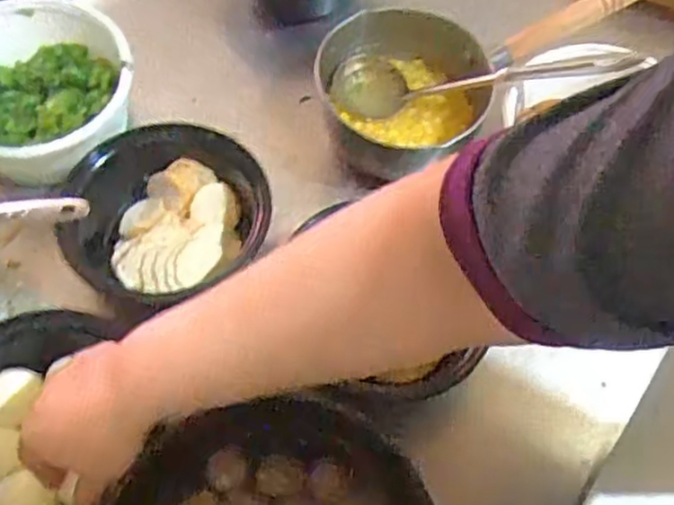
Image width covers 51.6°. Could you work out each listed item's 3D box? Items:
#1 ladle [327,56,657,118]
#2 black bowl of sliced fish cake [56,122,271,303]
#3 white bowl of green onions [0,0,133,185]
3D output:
[{"bbox_3d":[0.126,-0.157,0.639,0.270,0.057,0.047,6,57,33],"label":"ladle"},{"bbox_3d":[-0.150,-0.034,0.595,0.168,0.068,0.153,1,61,-2],"label":"black bowl of sliced fish cake"},{"bbox_3d":[-0.268,-0.151,0.626,0.159,0.069,0.173,-2,61,-4],"label":"white bowl of green onions"}]

